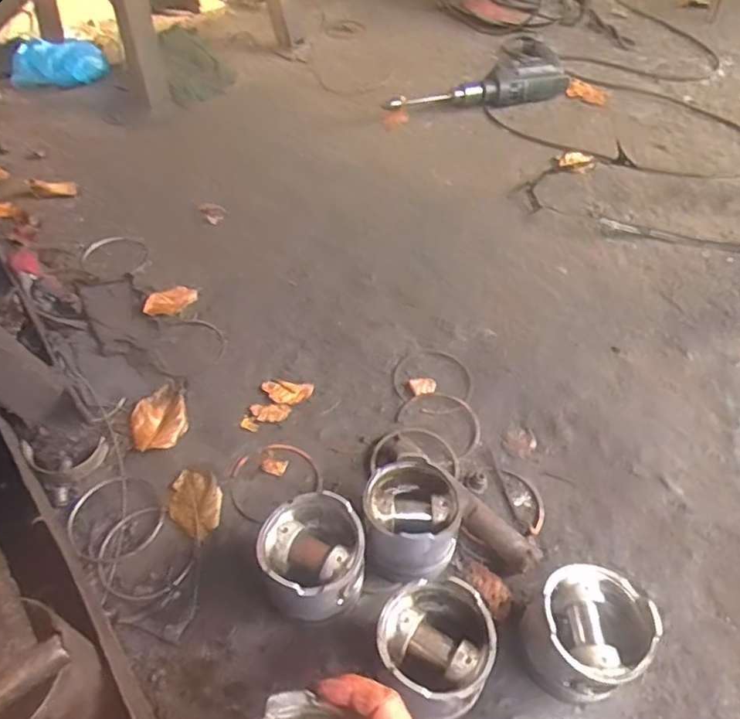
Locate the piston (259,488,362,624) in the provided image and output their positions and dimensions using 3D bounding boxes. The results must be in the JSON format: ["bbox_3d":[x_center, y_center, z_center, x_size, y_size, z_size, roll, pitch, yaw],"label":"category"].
[{"bbox_3d":[-0.053,0.188,0.573,0.096,0.080,0.104,-14,51,-11],"label":"piston"}]

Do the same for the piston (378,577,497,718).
[{"bbox_3d":[0.055,0.247,0.519,0.090,0.085,0.099,0,50,0],"label":"piston"}]

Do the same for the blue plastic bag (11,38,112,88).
[{"bbox_3d":[-0.623,-0.593,1.212,0.157,0.070,0.113,6,51,5],"label":"blue plastic bag"}]

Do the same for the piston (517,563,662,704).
[{"bbox_3d":[0.188,0.237,0.530,0.091,0.077,0.097,0,50,0],"label":"piston"}]

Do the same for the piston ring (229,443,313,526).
[{"bbox_3d":[-0.111,0.133,0.683,0.099,0.008,0.092,4,49,-4],"label":"piston ring"}]

